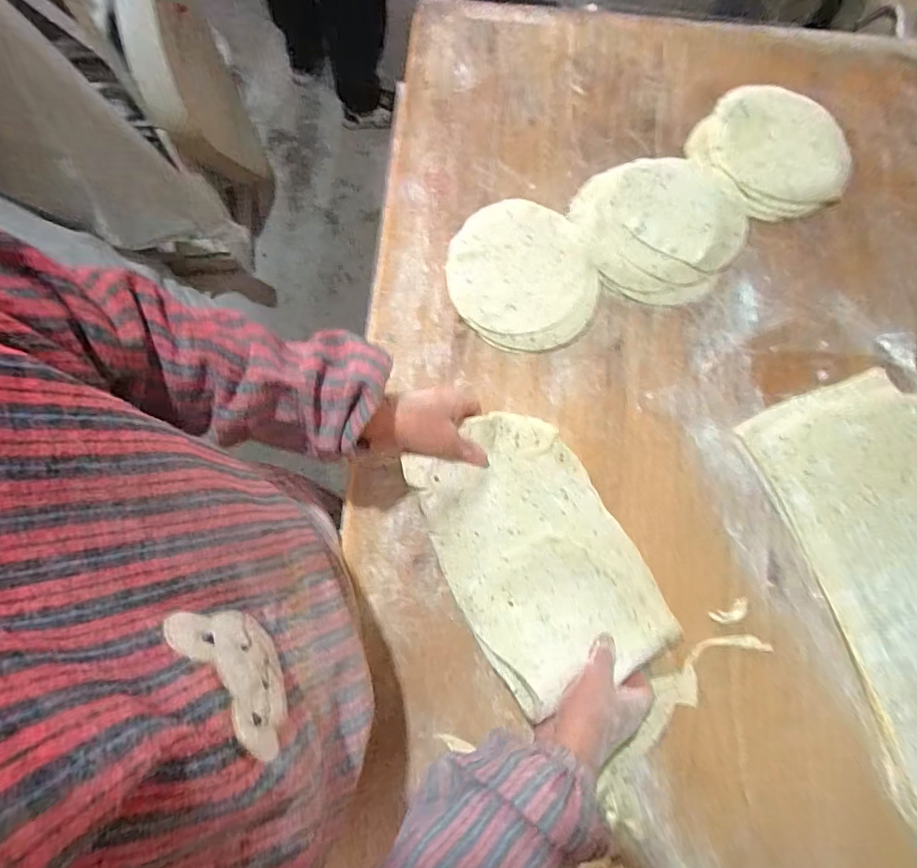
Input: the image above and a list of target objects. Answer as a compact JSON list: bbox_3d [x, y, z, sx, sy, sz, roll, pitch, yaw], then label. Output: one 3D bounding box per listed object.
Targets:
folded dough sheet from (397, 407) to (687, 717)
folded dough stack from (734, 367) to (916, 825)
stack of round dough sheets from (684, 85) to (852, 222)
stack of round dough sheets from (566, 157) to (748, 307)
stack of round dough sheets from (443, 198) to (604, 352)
[{"bbox_3d":[0.072,0.104,0.451,0.168,0.077,0.255,-29,79,-7],"label":"folded dough sheet"},{"bbox_3d":[0.439,0.130,0.475,0.207,0.020,0.377,-16,78,-5],"label":"folded dough stack"},{"bbox_3d":[0.360,-0.326,0.576,0.140,0.033,0.169,-35,80,-8],"label":"stack of round dough sheets"},{"bbox_3d":[0.226,-0.231,0.557,0.178,0.023,0.172,-18,78,-5],"label":"stack of round dough sheets"},{"bbox_3d":[0.067,-0.174,0.543,0.150,0.017,0.173,-19,78,-5],"label":"stack of round dough sheets"}]

